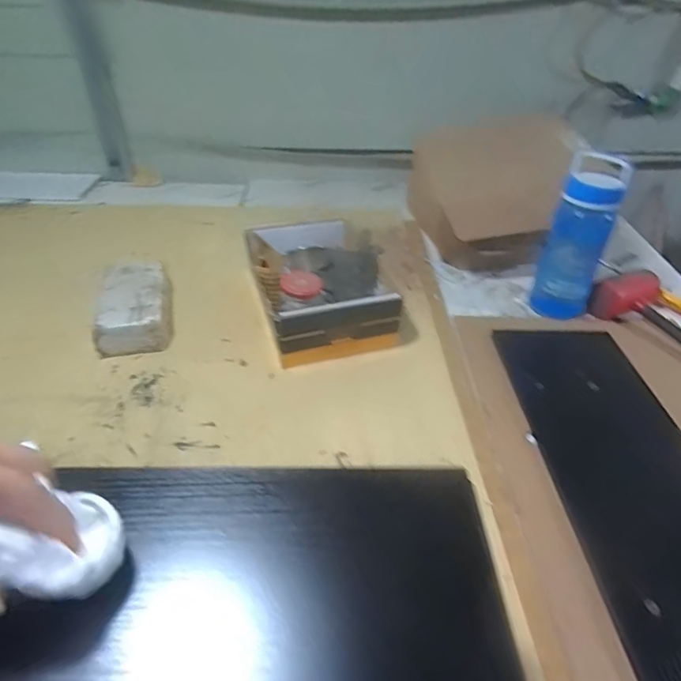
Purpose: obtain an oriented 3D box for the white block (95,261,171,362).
[{"bbox_3d":[-0.356,-0.062,0.849,0.122,0.066,0.205,-10,40,-14],"label":"white block"}]

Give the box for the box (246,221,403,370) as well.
[{"bbox_3d":[-0.044,-0.106,0.880,0.222,0.112,0.321,-11,41,-16],"label":"box"}]

